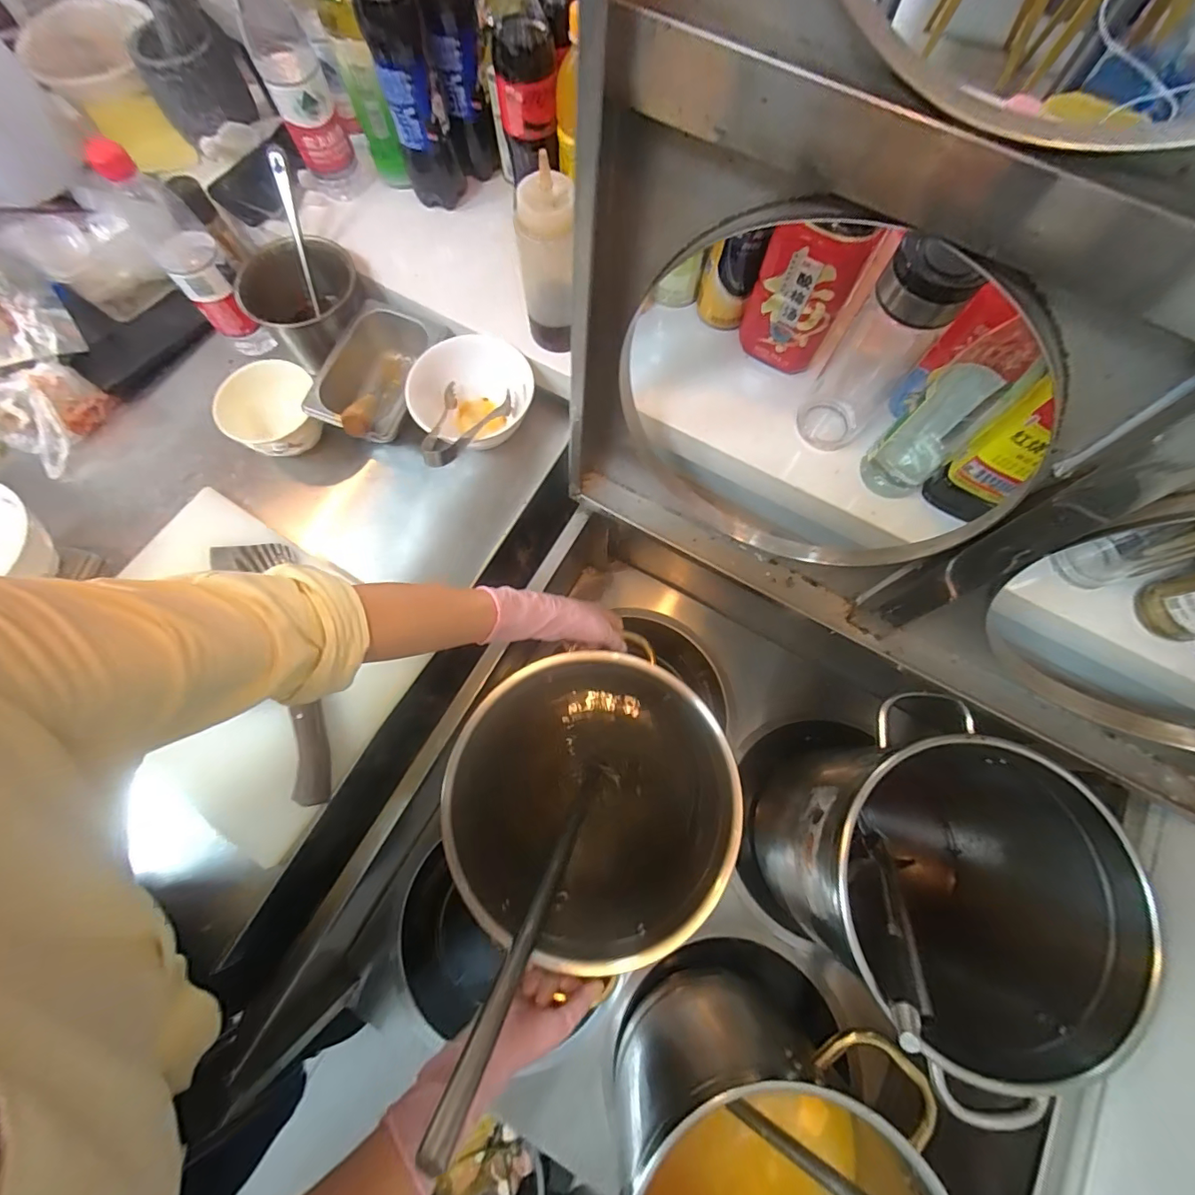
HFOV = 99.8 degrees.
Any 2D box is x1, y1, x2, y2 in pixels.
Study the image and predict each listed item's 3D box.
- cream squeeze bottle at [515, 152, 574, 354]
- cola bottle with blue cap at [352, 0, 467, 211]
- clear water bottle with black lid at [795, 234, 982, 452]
[{"bbox_3d":[-0.051,-0.334,0.510,0.054,0.162,0.064,-6,73,-2],"label":"cream squeeze bottle"},{"bbox_3d":[-0.202,-0.554,0.544,0.062,0.219,0.072,-19,74,-6],"label":"cola bottle with blue cap"},{"bbox_3d":[0.265,-0.234,0.471,0.072,0.203,0.079,37,76,10],"label":"clear water bottle with black lid"}]

